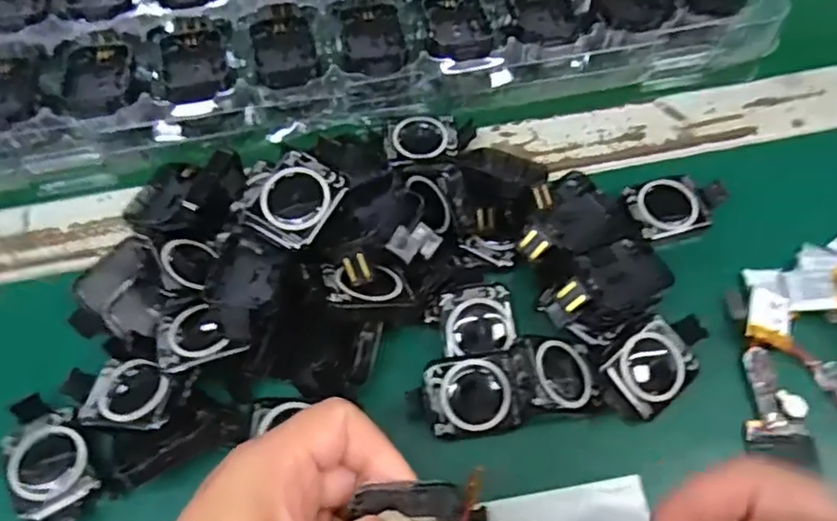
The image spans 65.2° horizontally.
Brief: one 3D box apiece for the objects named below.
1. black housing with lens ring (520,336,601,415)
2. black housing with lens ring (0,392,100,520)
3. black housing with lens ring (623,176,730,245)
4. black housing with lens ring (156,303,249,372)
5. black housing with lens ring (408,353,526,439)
[{"bbox_3d":[0.056,0.047,0.268,0.039,0.006,0.031,10,59,-29],"label":"black housing with lens ring"},{"bbox_3d":[-0.148,0.082,0.264,0.030,0.015,0.053,-20,63,-11],"label":"black housing with lens ring"},{"bbox_3d":[0.129,-0.027,0.320,0.052,0.009,0.034,-16,62,-9],"label":"black housing with lens ring"},{"bbox_3d":[-0.092,0.029,0.271,0.033,0.009,0.030,-16,63,-10],"label":"black housing with lens ring"},{"bbox_3d":[0.019,0.056,0.270,0.045,0.015,0.031,-5,83,-2],"label":"black housing with lens ring"}]

